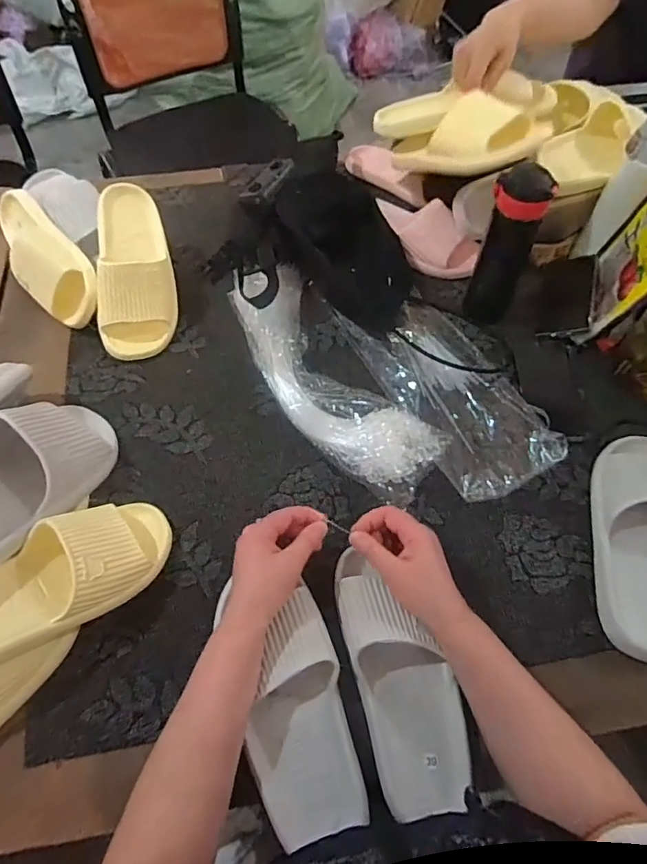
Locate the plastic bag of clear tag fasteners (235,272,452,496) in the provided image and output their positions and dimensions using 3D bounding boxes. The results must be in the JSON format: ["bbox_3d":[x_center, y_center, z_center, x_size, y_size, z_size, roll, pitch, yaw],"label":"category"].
[{"bbox_3d":[-0.003,-0.082,0.705,0.144,0.049,0.426,-30,63,-17],"label":"plastic bag of clear tag fasteners"}]

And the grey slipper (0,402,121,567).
[{"bbox_3d":[-0.322,0.051,0.536,0.101,0.099,0.279,22,45,12],"label":"grey slipper"}]

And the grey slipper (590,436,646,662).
[{"bbox_3d":[0.360,0.115,0.574,0.100,0.057,0.250,13,60,8],"label":"grey slipper"}]

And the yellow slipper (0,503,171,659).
[{"bbox_3d":[-0.263,0.145,0.502,0.251,0.067,0.100,-28,62,-31],"label":"yellow slipper"}]

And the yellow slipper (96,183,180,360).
[{"bbox_3d":[-0.268,-0.233,0.730,0.101,0.059,0.248,-6,83,-4],"label":"yellow slipper"}]

